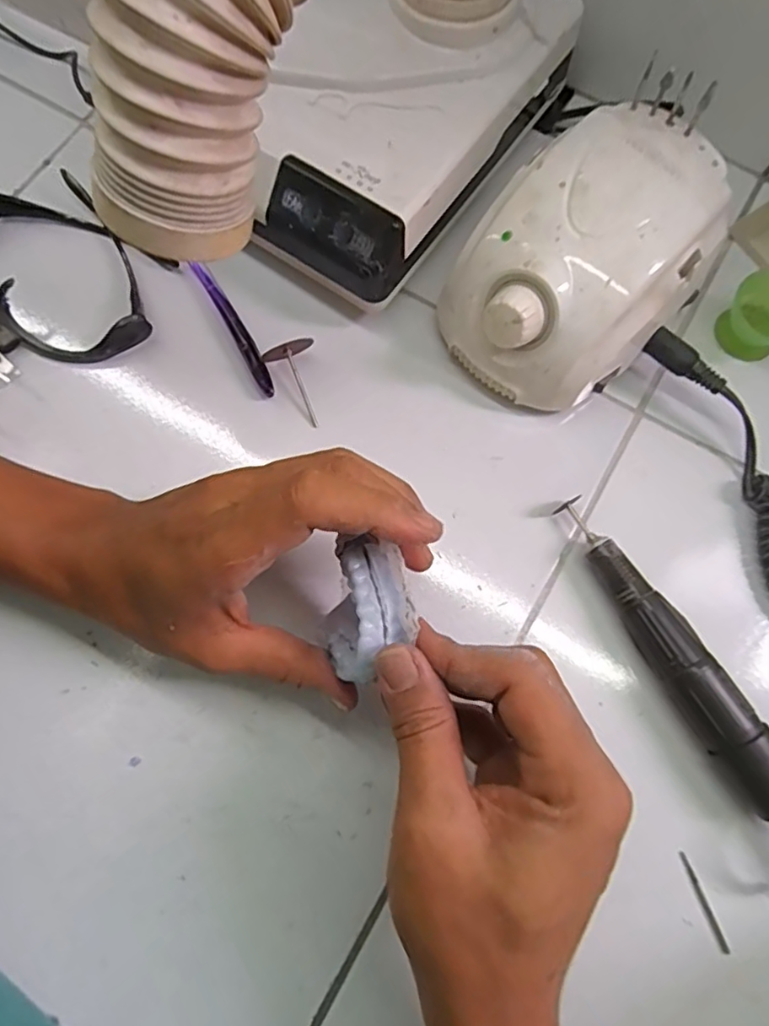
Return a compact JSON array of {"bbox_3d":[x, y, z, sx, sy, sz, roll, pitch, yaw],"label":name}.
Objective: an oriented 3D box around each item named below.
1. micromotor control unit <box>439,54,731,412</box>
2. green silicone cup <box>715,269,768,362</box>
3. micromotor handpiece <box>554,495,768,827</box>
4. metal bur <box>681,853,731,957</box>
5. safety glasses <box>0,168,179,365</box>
[{"bbox_3d":[0.104,-0.131,0.322,0.103,0.083,0.142,43,78,11],"label":"micromotor control unit"},{"bbox_3d":[0.215,-0.113,0.341,0.035,0.032,0.039,-18,75,-6],"label":"green silicone cup"},{"bbox_3d":[0.147,0.078,0.291,0.027,0.029,0.198,-27,76,-8],"label":"micromotor handpiece"},{"bbox_3d":[0.148,0.180,0.277,0.004,0.005,0.043,-21,76,-6],"label":"metal bur"},{"bbox_3d":[-0.188,-0.145,0.349,0.135,0.037,0.095,41,78,10],"label":"safety glasses"}]

